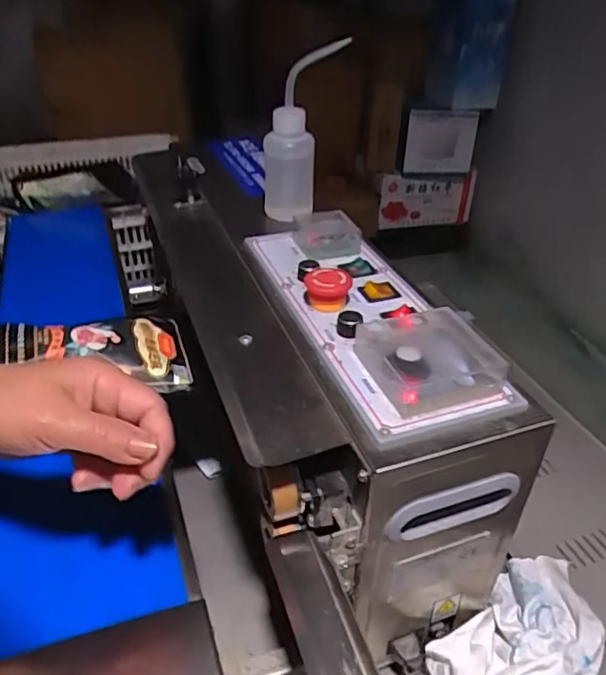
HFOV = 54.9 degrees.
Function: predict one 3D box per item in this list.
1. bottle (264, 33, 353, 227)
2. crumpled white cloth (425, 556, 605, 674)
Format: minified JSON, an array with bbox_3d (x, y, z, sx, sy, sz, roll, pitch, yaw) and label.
[{"bbox_3d":[-0.010,-0.199,0.573,0.047,0.174,0.109,-13,38,-21],"label":"bottle"},{"bbox_3d":[0.192,0.259,0.499,0.200,0.053,0.108,-28,46,-36],"label":"crumpled white cloth"}]

